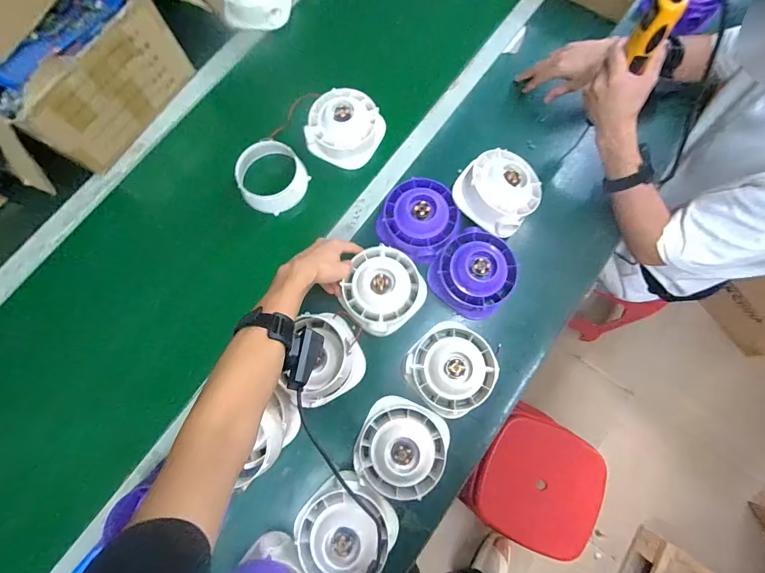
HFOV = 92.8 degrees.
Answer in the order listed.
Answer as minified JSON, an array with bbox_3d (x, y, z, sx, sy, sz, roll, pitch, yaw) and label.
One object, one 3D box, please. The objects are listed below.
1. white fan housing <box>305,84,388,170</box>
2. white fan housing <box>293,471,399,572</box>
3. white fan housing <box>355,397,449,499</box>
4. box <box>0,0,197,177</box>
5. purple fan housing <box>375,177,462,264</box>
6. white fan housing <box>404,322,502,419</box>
[{"bbox_3d":[-0.071,-0.308,0.697,0.132,0.064,0.135,0,77,1],"label":"white fan housing"},{"bbox_3d":[-0.057,0.362,0.536,0.126,0.070,0.130,0,77,1],"label":"white fan housing"},{"bbox_3d":[0.031,0.251,0.562,0.138,0.056,0.137,22,78,6],"label":"white fan housing"},{"bbox_3d":[-0.626,-0.446,0.662,0.395,0.187,0.298,33,80,8],"label":"box"},{"bbox_3d":[0.065,-0.121,0.637,0.131,0.050,0.129,24,79,6],"label":"purple fan housing"},{"bbox_3d":[0.112,0.132,0.590,0.131,0.063,0.132,0,77,1],"label":"white fan housing"}]

